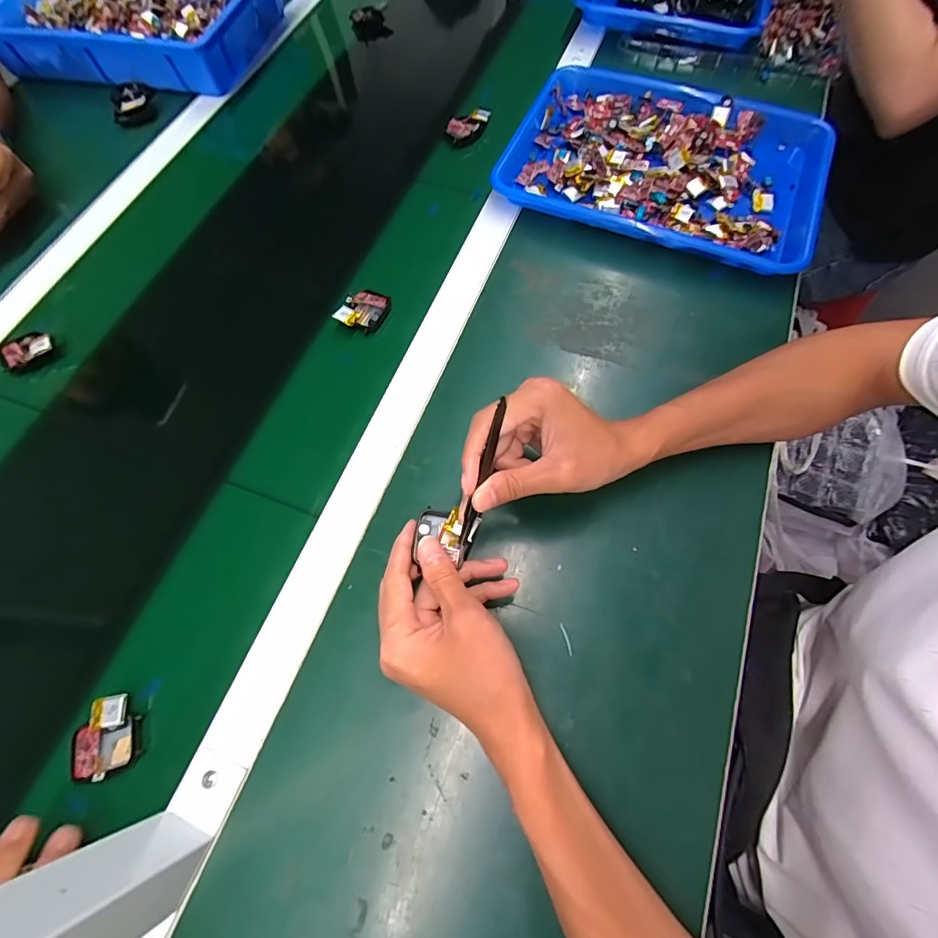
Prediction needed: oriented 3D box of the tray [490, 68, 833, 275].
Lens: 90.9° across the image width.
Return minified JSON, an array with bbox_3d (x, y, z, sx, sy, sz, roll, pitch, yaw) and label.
[{"bbox_3d":[0.219,-0.343,0.521,0.345,0.037,0.245,20,70,10],"label":"tray"}]

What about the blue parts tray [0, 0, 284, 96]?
[{"bbox_3d":[-0.467,-0.638,0.648,0.354,0.055,0.233,8,67,8],"label":"blue parts tray"}]

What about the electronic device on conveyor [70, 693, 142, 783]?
[{"bbox_3d":[-0.257,0.188,0.325,0.042,0.016,0.050,-9,67,-2],"label":"electronic device on conveyor"}]

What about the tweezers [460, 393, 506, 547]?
[{"bbox_3d":[0.009,0.003,0.316,0.007,0.013,0.102,19,98,9],"label":"tweezers"}]

